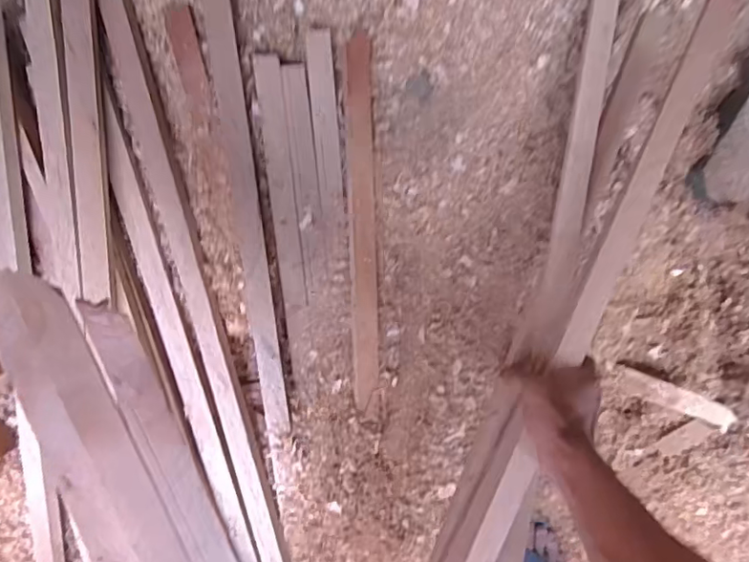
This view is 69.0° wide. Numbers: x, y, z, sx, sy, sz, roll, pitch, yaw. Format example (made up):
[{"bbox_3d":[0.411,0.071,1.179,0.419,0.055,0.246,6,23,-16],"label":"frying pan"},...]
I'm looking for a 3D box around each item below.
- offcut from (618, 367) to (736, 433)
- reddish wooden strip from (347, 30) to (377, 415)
[{"bbox_3d":[0.367,0.143,0.662,0.160,0.010,0.028,24,83,-6],"label":"offcut"},{"bbox_3d":[-0.011,-0.055,0.574,0.025,0.011,0.383,-3,100,-9],"label":"reddish wooden strip"}]

